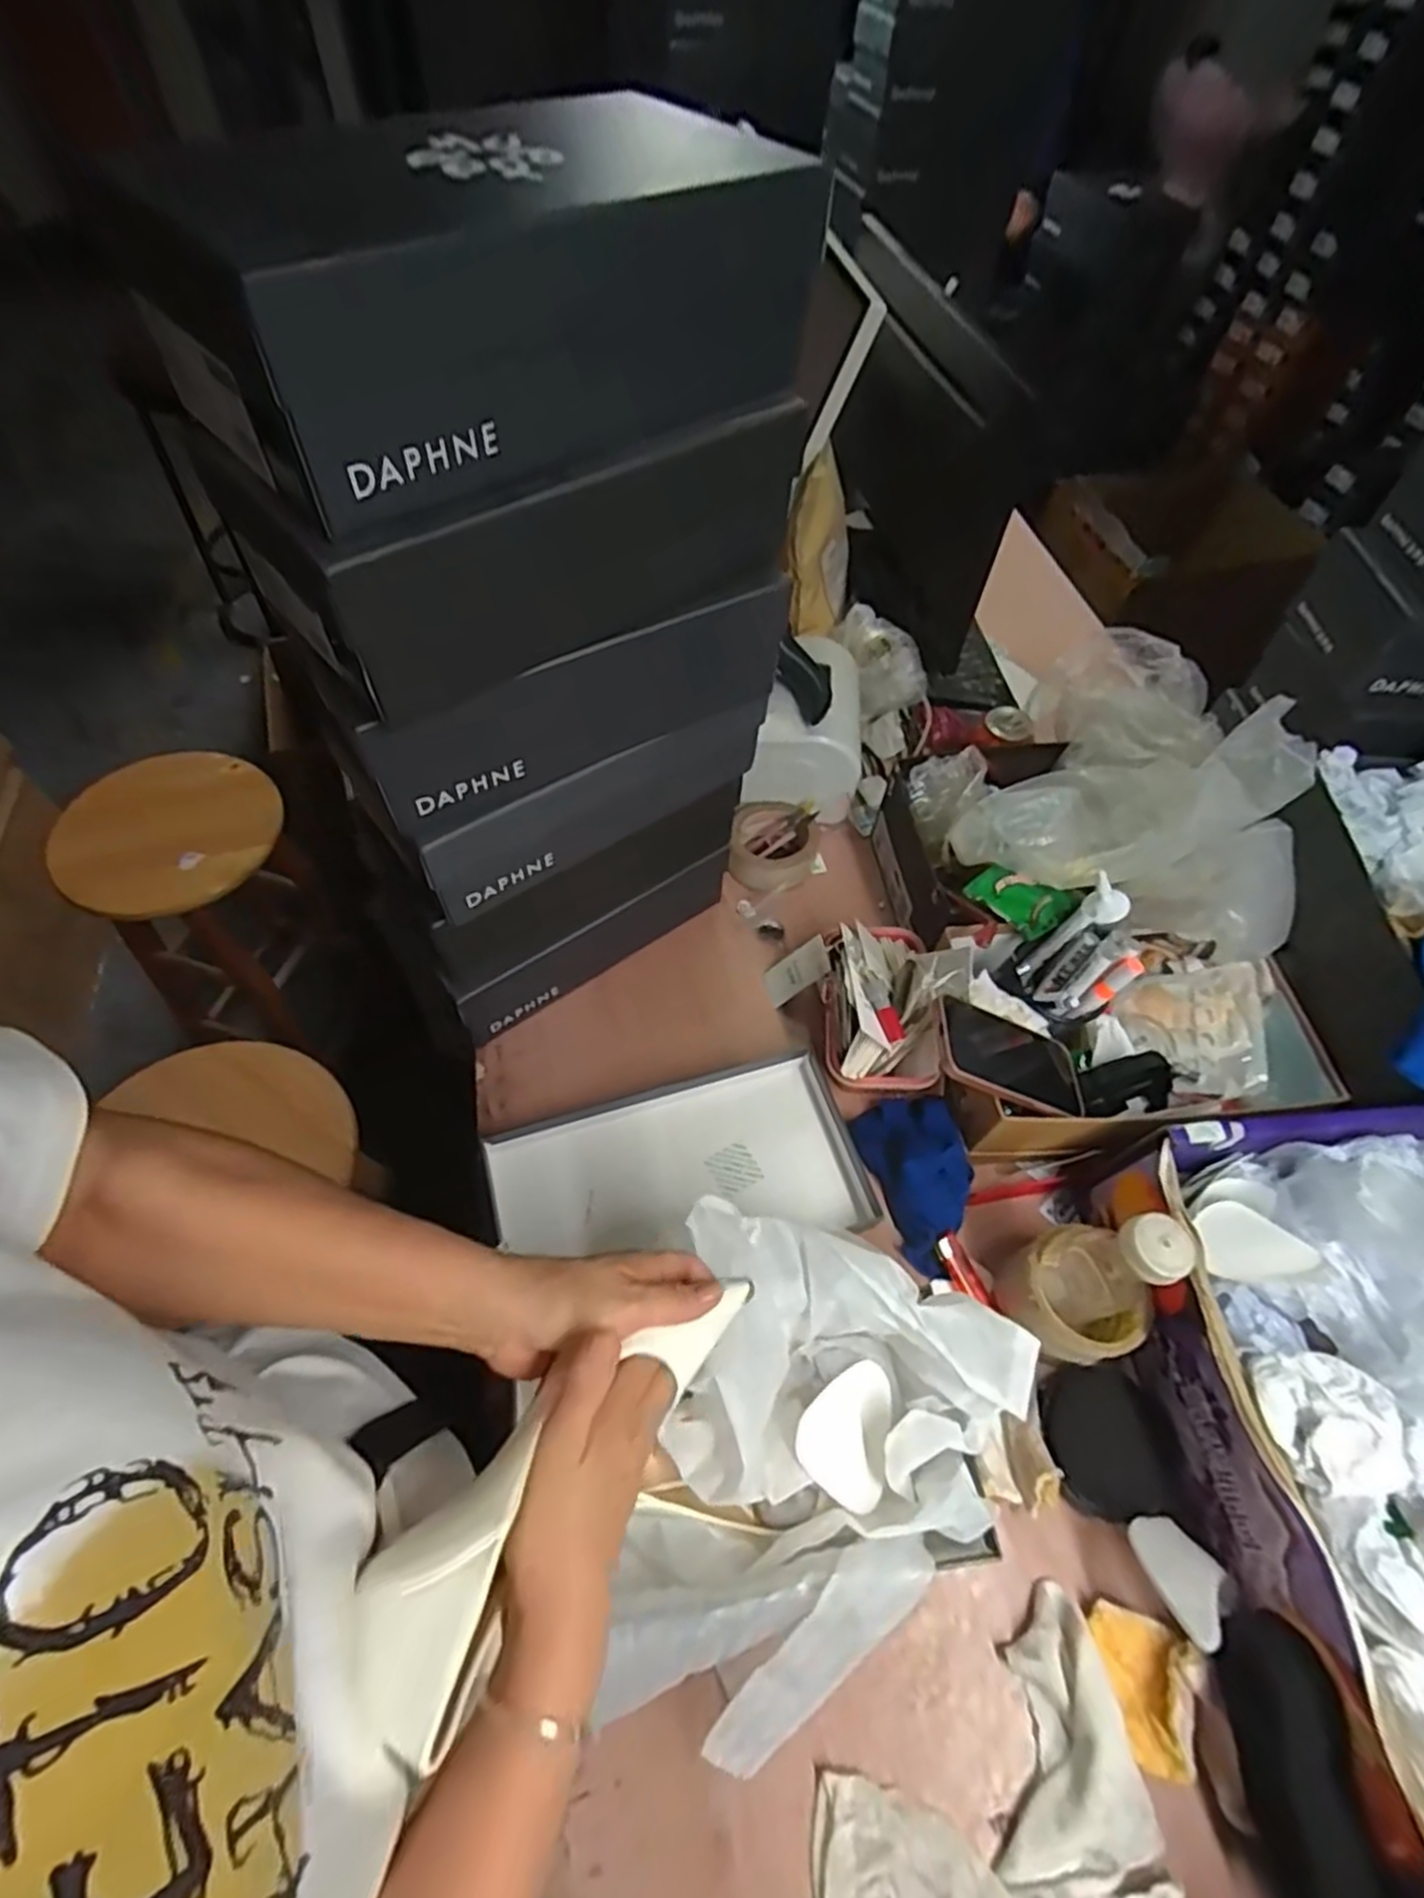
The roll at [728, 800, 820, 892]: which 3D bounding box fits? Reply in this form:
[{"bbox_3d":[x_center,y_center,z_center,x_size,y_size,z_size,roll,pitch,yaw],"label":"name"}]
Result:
[{"bbox_3d":[0.068,-0.111,0.856,0.095,0.043,0.105,6,57,1],"label":"roll"}]

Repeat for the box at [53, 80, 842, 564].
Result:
[{"bbox_3d":[-0.103,-0.338,0.394,0.328,0.093,0.186,-37,66,-23],"label":"box"}]

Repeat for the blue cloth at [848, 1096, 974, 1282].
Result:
[{"bbox_3d":[0.184,0.192,0.650,0.081,0.064,0.143,-14,59,-11],"label":"blue cloth"}]

